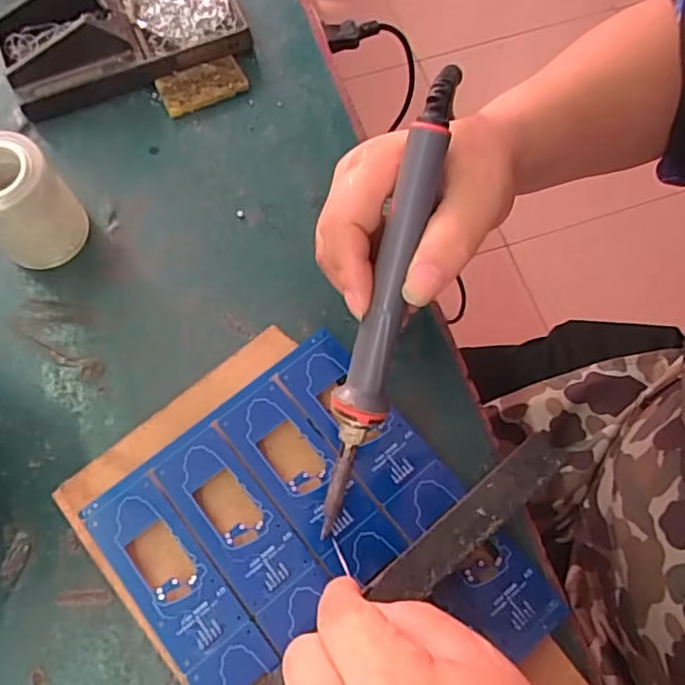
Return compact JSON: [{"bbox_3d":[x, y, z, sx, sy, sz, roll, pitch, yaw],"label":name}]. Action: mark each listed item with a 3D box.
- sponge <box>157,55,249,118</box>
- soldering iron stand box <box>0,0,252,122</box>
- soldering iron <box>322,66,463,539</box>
[{"bbox_3d":[-0.096,-0.176,0.422,0.056,0.005,0.032,-22,71,-8],"label":"sponge"},{"bbox_3d":[-0.150,-0.216,0.419,0.156,0.041,0.080,-22,71,-8],"label":"soldering iron stand box"},{"bbox_3d":[0.020,-0.015,0.285,0.022,0.019,0.213,16,103,6],"label":"soldering iron"}]

